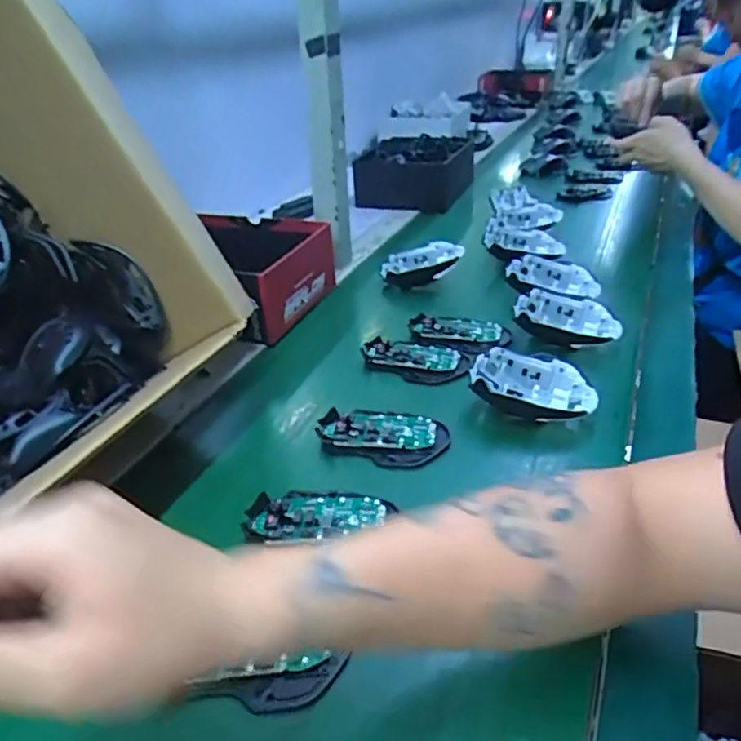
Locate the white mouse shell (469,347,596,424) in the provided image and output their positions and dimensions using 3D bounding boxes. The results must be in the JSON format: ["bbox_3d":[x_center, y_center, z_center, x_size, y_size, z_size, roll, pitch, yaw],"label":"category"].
[{"bbox_3d":[0.155,0.018,0.582,0.115,0.046,0.070,1,33,13],"label":"white mouse shell"}]

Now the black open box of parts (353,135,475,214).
[{"bbox_3d":[0.092,-0.400,1.228,0.183,0.099,0.207,9,36,25],"label":"black open box of parts"}]

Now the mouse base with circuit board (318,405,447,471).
[{"bbox_3d":[0.010,0.057,0.559,0.115,0.015,0.069,6,34,21],"label":"mouse base with circuit board"}]

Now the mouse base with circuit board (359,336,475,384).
[{"bbox_3d":[0.048,-0.015,0.671,0.120,0.013,0.069,10,36,26],"label":"mouse base with circuit board"}]

